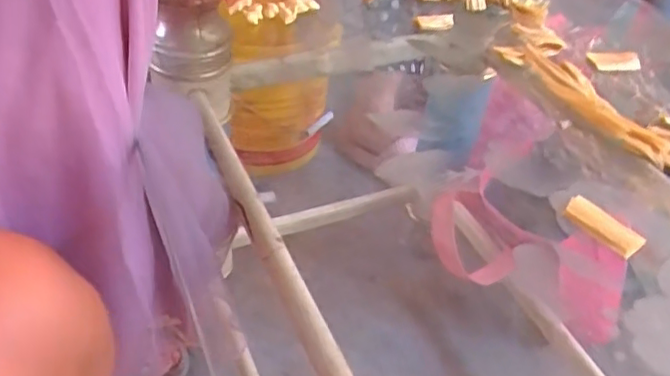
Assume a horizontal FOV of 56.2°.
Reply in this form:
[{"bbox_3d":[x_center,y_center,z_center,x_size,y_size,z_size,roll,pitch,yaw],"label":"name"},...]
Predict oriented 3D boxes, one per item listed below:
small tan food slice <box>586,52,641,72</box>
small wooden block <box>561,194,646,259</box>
[{"bbox_3d":[0.231,-0.104,0.518,0.046,0.010,0.016,-5,42,-13],"label":"small tan food slice"},{"bbox_3d":[0.151,0.021,0.354,0.018,0.008,0.043,-28,51,-33],"label":"small wooden block"}]

